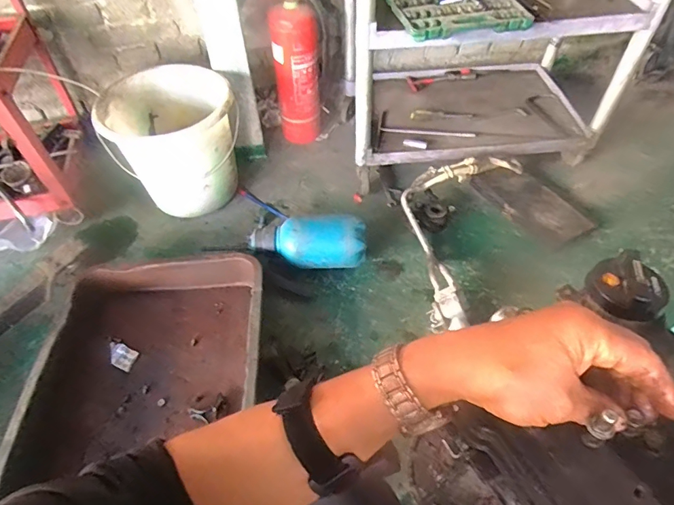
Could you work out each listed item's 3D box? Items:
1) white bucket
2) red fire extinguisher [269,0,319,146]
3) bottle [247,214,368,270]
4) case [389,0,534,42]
[{"bbox_3d":[-0.435,-0.298,1.240,0.324,0.327,0.324,-1,49,1],"label":"white bucket"},{"bbox_3d":[-0.123,-0.557,1.315,0.132,0.466,0.120,-6,49,-4],"label":"red fire extinguisher"},{"bbox_3d":[-0.070,-0.035,1.071,0.273,0.130,0.119,1,49,3],"label":"bottle"},{"bbox_3d":[0.262,-0.617,1.048,0.280,0.032,0.400,-11,50,-8],"label":"case"}]

